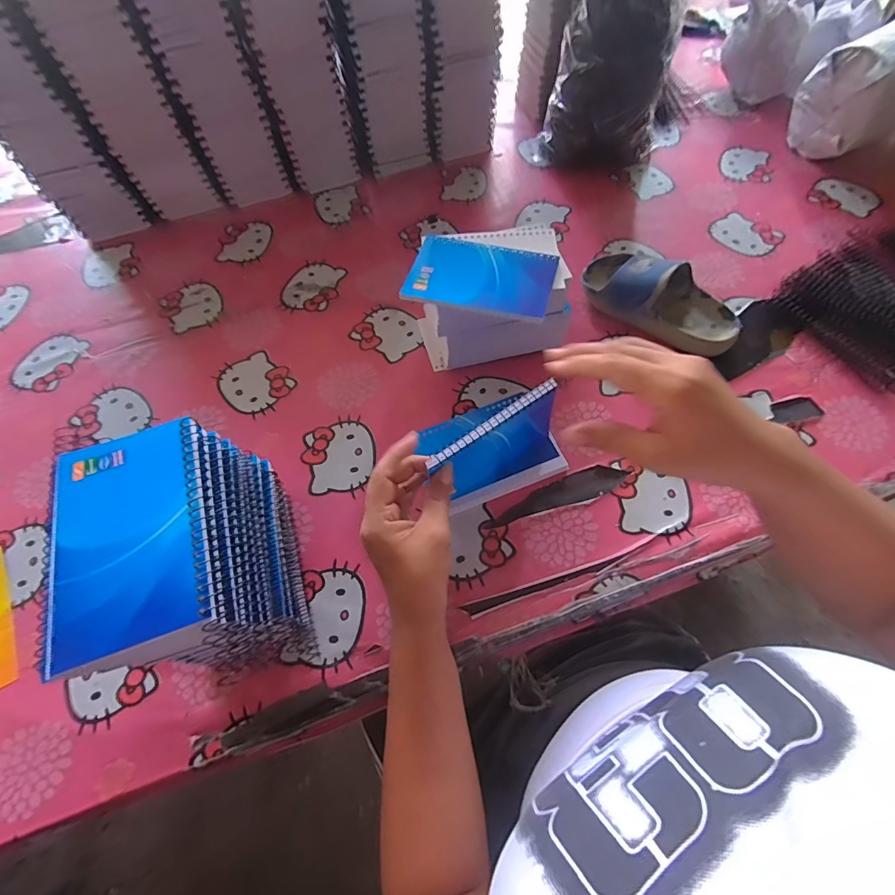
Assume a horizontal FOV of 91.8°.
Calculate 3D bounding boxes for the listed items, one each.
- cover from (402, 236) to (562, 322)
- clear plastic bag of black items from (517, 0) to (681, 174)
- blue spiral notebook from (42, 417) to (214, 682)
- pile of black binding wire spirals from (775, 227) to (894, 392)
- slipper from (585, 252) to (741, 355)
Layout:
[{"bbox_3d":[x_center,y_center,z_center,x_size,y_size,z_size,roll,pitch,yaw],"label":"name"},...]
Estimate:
[{"bbox_3d":[0.030,-0.157,0.398,0.129,0.007,0.080,14,66,9],"label":"cover"},{"bbox_3d":[0.198,-0.496,0.524,0.163,0.284,0.101,16,65,10],"label":"clear plastic bag of black items"},{"bbox_3d":[-0.184,0.048,0.250,0.084,0.007,0.127,-18,65,-6],"label":"blue spiral notebook"},{"bbox_3d":[0.505,-0.173,0.494,0.223,0.017,0.186,-20,64,-7],"label":"pile of black binding wire spirals"},{"bbox_3d":[0.241,-0.172,0.486,0.176,0.058,0.079,34,70,18],"label":"slipper"}]

